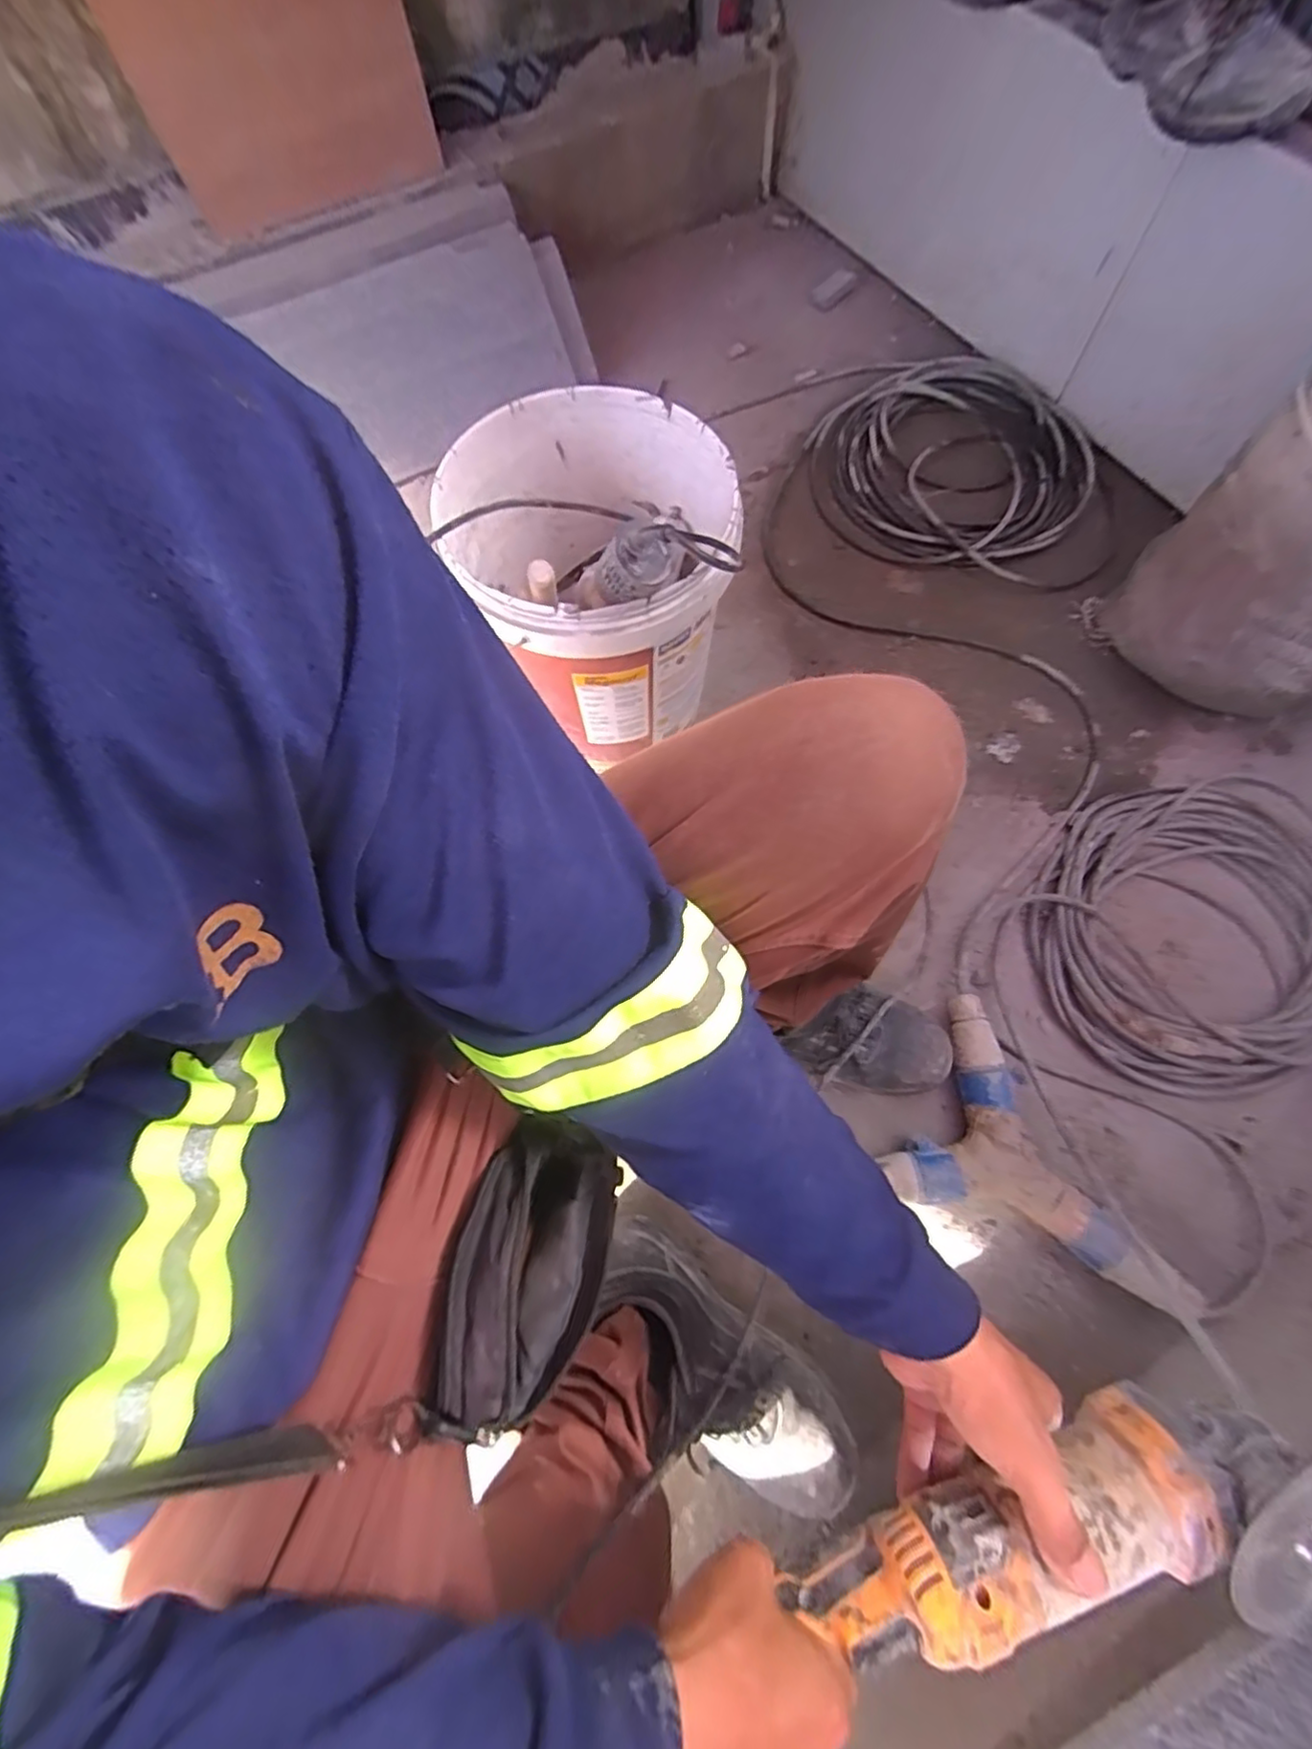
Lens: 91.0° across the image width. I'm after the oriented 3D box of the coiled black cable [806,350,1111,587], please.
[{"bbox_3d":[0.497,-0.663,1.043,0.467,0.067,0.440,24,69,7],"label":"coiled black cable"}]

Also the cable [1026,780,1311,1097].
[{"bbox_3d":[0.647,0.043,0.774,0.324,0.045,0.437,35,71,11],"label":"cable"}]

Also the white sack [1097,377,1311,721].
[{"bbox_3d":[0.769,-0.365,0.759,0.264,0.299,0.284,-38,74,-15],"label":"white sack"}]

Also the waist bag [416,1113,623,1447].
[{"bbox_3d":[-0.065,0.211,0.344,0.039,0.092,0.156,3,68,45],"label":"waist bag"}]

